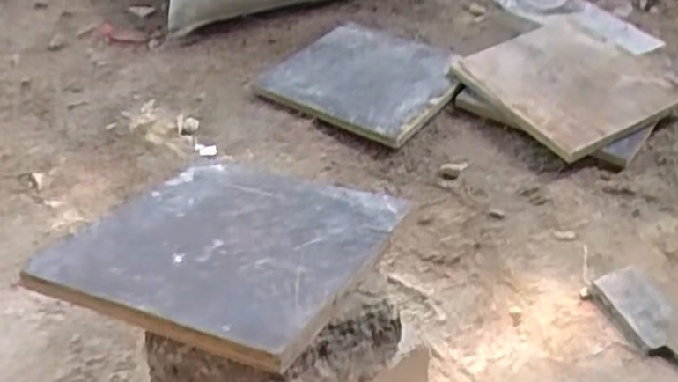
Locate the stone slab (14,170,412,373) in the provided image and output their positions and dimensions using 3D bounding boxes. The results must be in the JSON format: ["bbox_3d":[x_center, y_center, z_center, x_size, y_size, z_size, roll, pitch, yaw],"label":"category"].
[{"bbox_3d":[-0.091,0.042,0.616,0.241,0.015,0.251,13,29,23],"label":"stone slab"}]

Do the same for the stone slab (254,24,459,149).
[{"bbox_3d":[0.042,-0.174,1.060,0.255,0.020,0.268,22,44,23],"label":"stone slab"}]

